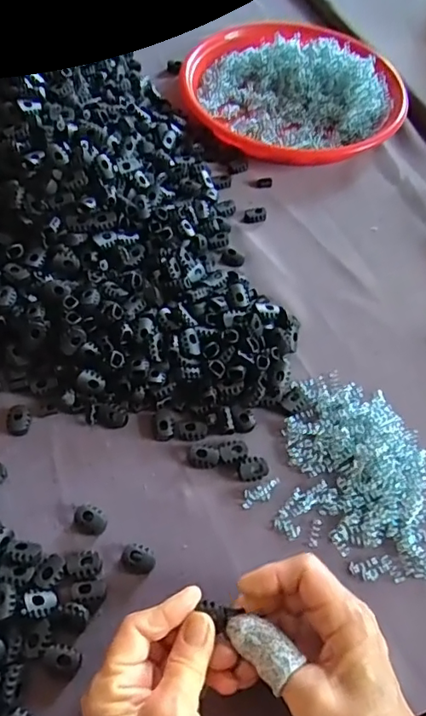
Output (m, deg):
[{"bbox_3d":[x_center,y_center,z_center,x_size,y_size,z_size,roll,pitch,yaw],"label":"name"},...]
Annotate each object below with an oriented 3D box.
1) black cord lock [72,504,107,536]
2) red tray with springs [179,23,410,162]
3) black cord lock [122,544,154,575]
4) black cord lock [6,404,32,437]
[{"bbox_3d":[-0.083,0.110,0.367,0.024,0.009,0.017,32,61,16],"label":"black cord lock"},{"bbox_3d":[0.090,-0.306,0.615,0.248,0.041,0.222,26,60,12],"label":"red tray with springs"},{"bbox_3d":[-0.049,0.131,0.355,0.021,0.009,0.017,11,57,3],"label":"black cord lock"},{"bbox_3d":[-0.142,0.046,0.398,0.017,0.006,0.024,-4,58,-6],"label":"black cord lock"}]

